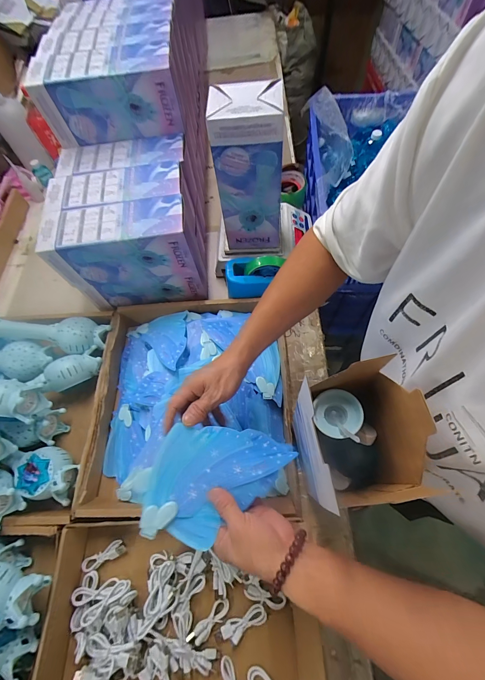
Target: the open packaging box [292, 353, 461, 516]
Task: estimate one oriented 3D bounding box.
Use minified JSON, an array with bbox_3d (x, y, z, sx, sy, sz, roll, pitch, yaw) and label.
[{"bbox_3d":[0.108,0.102,0.295,0.089,0.172,0.098,-10,64,-1],"label":"open packaging box"}]

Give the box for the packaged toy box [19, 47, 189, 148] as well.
[{"bbox_3d":[-0.246,-0.455,0.533,0.248,0.112,0.081,-6,64,1],"label":"packaged toy box"}]

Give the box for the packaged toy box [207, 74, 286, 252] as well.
[{"bbox_3d":[0.017,-0.286,0.507,0.112,0.247,0.088,4,64,6],"label":"packaged toy box"}]

